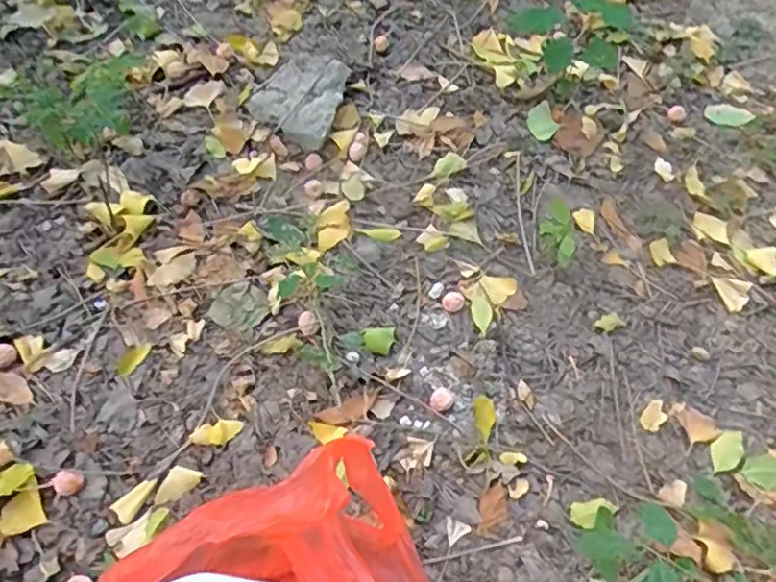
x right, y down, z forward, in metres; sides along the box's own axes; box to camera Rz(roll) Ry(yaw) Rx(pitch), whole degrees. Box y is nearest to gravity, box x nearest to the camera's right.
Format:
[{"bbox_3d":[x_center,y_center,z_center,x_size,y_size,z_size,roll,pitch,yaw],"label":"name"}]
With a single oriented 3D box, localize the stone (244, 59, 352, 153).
[{"bbox_3d":[-0.114,-0.244,0.790,0.112,0.039,0.146,14,56,4],"label":"stone"}]

